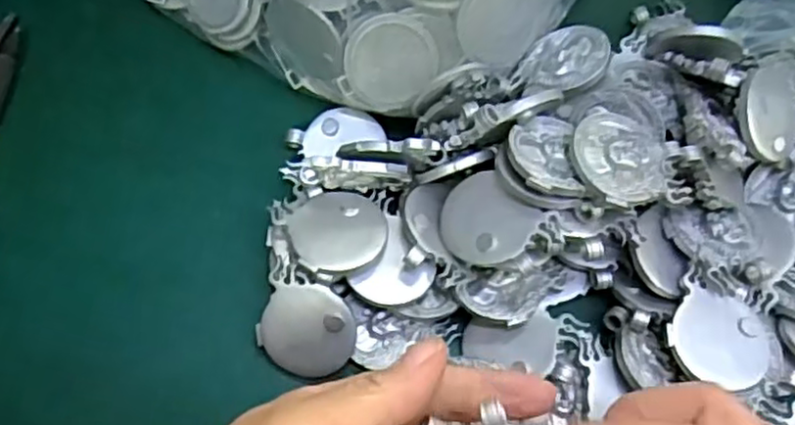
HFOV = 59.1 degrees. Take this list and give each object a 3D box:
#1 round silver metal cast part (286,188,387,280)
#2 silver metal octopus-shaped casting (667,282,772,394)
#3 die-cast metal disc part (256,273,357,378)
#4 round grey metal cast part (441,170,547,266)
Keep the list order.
[{"bbox_3d":[-0.025,0.007,0.290,0.039,0.009,0.036,1,69,-3],"label":"round silver metal cast part"},{"bbox_3d":[0.129,0.046,0.280,0.039,0.006,0.046,17,69,4],"label":"silver metal octopus-shaped casting"},{"bbox_3d":[-0.037,0.048,0.285,0.039,0.004,0.036,19,95,6],"label":"die-cast metal disc part"},{"bbox_3d":[0.035,0.004,0.280,0.034,0.004,0.038,-45,63,0],"label":"round grey metal cast part"}]

